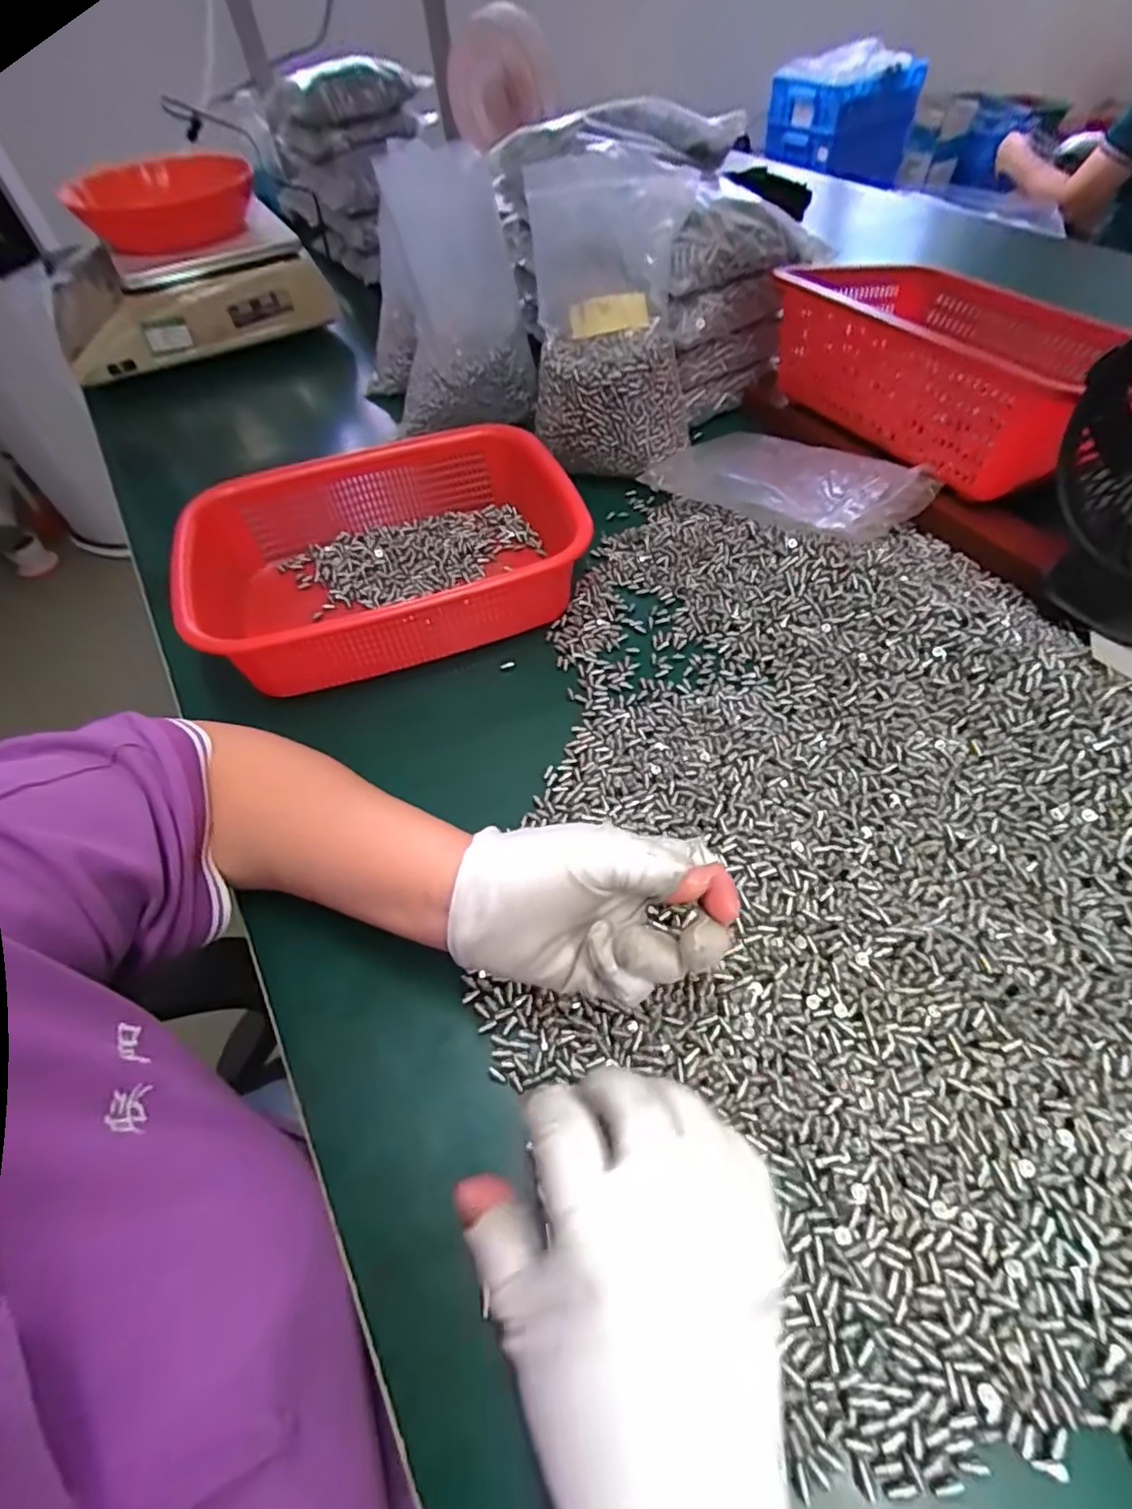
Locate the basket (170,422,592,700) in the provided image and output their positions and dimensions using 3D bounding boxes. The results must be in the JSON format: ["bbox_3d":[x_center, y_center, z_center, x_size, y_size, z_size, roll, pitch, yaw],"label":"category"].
[{"bbox_3d":[-0.130,-0.155,0.480,0.286,0.075,0.203,-19,57,-9],"label":"basket"}]

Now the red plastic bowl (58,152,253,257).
[{"bbox_3d":[-0.459,-0.639,0.708,0.196,0.058,0.153,-29,59,-15],"label":"red plastic bowl"}]

